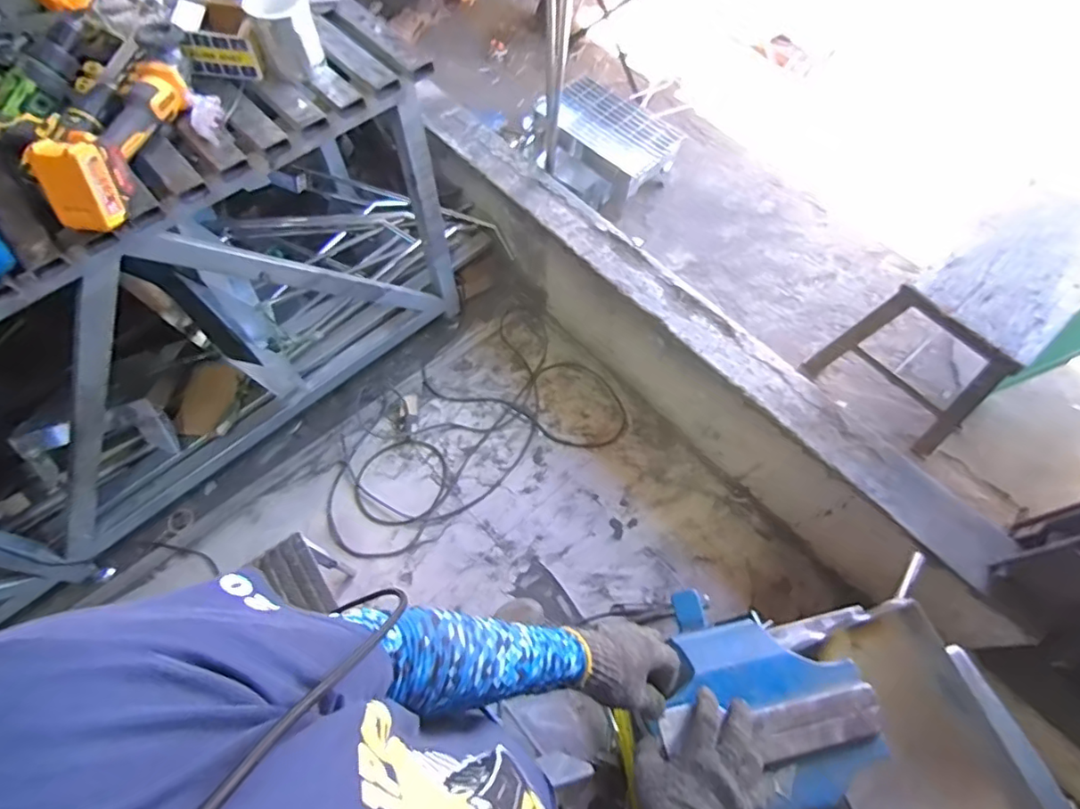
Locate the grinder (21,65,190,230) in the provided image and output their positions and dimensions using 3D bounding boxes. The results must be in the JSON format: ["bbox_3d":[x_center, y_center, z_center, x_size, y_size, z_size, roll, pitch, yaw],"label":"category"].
[{"bbox_3d":[-0.658,-0.421,0.860,0.102,0.103,0.314,6,64,3],"label":"grinder"}]

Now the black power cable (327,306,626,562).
[{"bbox_3d":[-0.228,0.058,1.662,0.892,0.031,0.525,-28,67,-13],"label":"black power cable"}]

